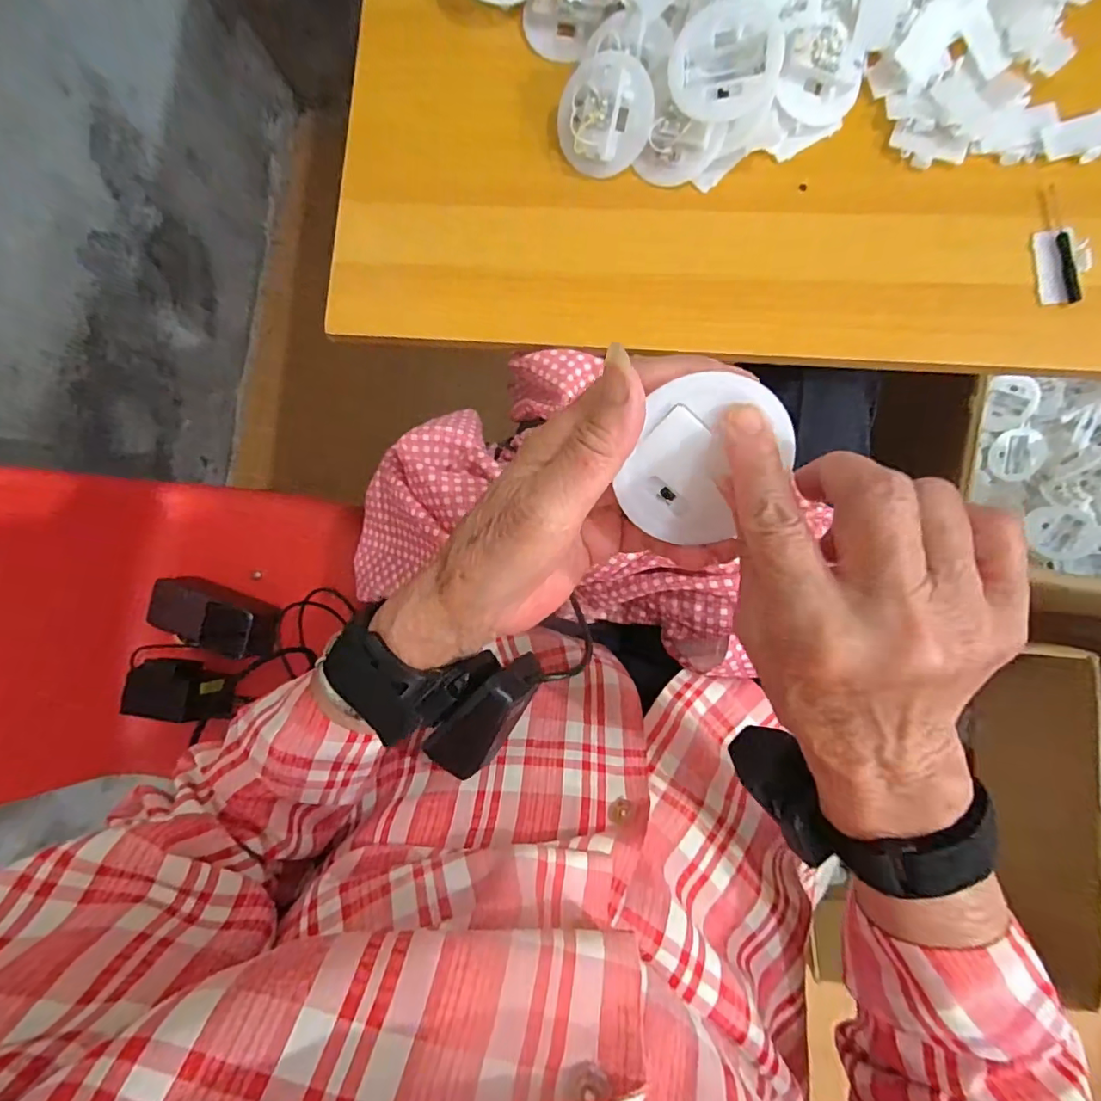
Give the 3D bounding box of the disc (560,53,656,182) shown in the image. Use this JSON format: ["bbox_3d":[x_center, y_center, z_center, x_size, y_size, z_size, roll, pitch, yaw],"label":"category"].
[{"bbox_3d":[0.036,-0.291,0.363,0.061,0.019,0.064,5,125,7],"label":"disc"}]

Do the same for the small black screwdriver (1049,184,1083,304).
[{"bbox_3d":[0.327,-0.196,0.343,0.009,0.005,0.077,-5,88,5],"label":"small black screwdriver"}]

